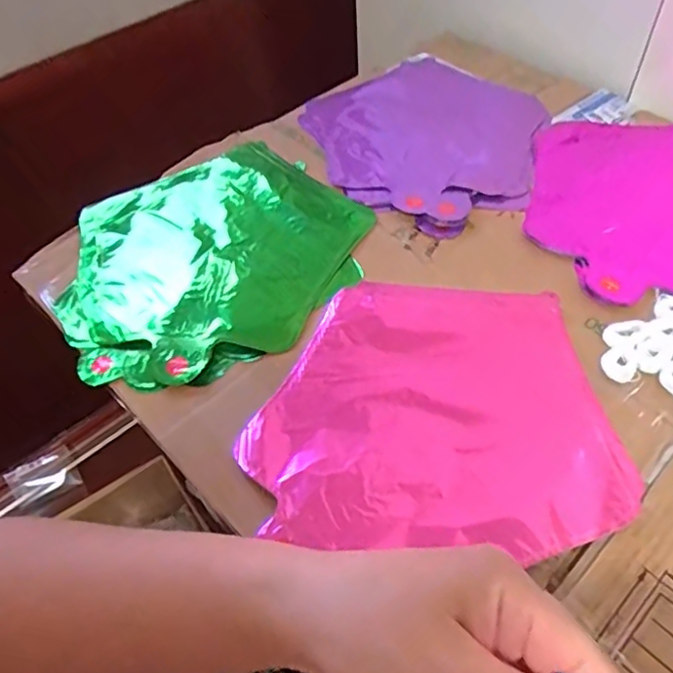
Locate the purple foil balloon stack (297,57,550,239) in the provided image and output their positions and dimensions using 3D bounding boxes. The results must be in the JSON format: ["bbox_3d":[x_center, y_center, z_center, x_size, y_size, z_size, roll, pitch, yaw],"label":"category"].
[{"bbox_3d":[0.097,-0.202,0.594,0.227,0.010,0.248,-24,54,-16],"label":"purple foil balloon stack"}]

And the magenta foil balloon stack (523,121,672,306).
[{"bbox_3d":[0.279,-0.120,0.526,0.216,0.014,0.248,3,52,5],"label":"magenta foil balloon stack"}]

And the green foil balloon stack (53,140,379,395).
[{"bbox_3d":[-0.103,-0.071,0.508,0.249,0.014,0.236,-22,54,-14],"label":"green foil balloon stack"}]

